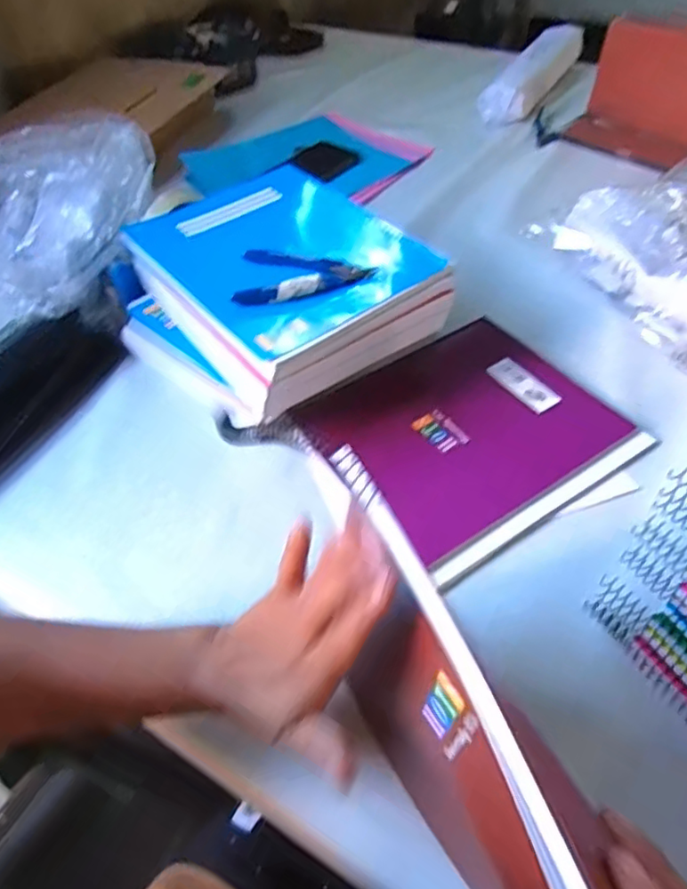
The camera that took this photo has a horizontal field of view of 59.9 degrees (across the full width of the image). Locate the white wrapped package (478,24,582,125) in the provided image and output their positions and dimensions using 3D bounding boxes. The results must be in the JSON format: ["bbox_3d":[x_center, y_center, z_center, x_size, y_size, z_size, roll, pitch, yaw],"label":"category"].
[{"bbox_3d":[0.323,-0.624,1.009,0.072,0.073,0.313,24,55,21],"label":"white wrapped package"}]

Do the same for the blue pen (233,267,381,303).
[{"bbox_3d":[-0.028,-0.133,0.498,0.125,0.019,0.013,-19,51,-10],"label":"blue pen"}]

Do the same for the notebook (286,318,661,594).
[{"bbox_3d":[0.115,-0.018,0.529,0.248,0.023,0.205,-30,55,-21],"label":"notebook"}]

